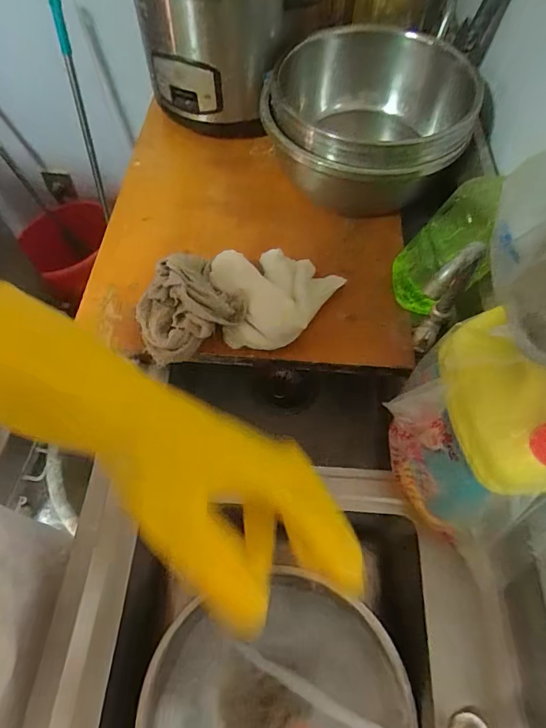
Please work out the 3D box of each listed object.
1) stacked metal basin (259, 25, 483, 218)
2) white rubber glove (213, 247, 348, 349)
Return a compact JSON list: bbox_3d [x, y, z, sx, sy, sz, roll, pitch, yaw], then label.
[{"bbox_3d":[0.140,-0.389,0.700,0.286,0.151,0.320,12,61,6],"label":"stacked metal basin"},{"bbox_3d":[0.006,-0.090,0.590,0.165,0.072,0.137,-2,61,-1],"label":"white rubber glove"}]

